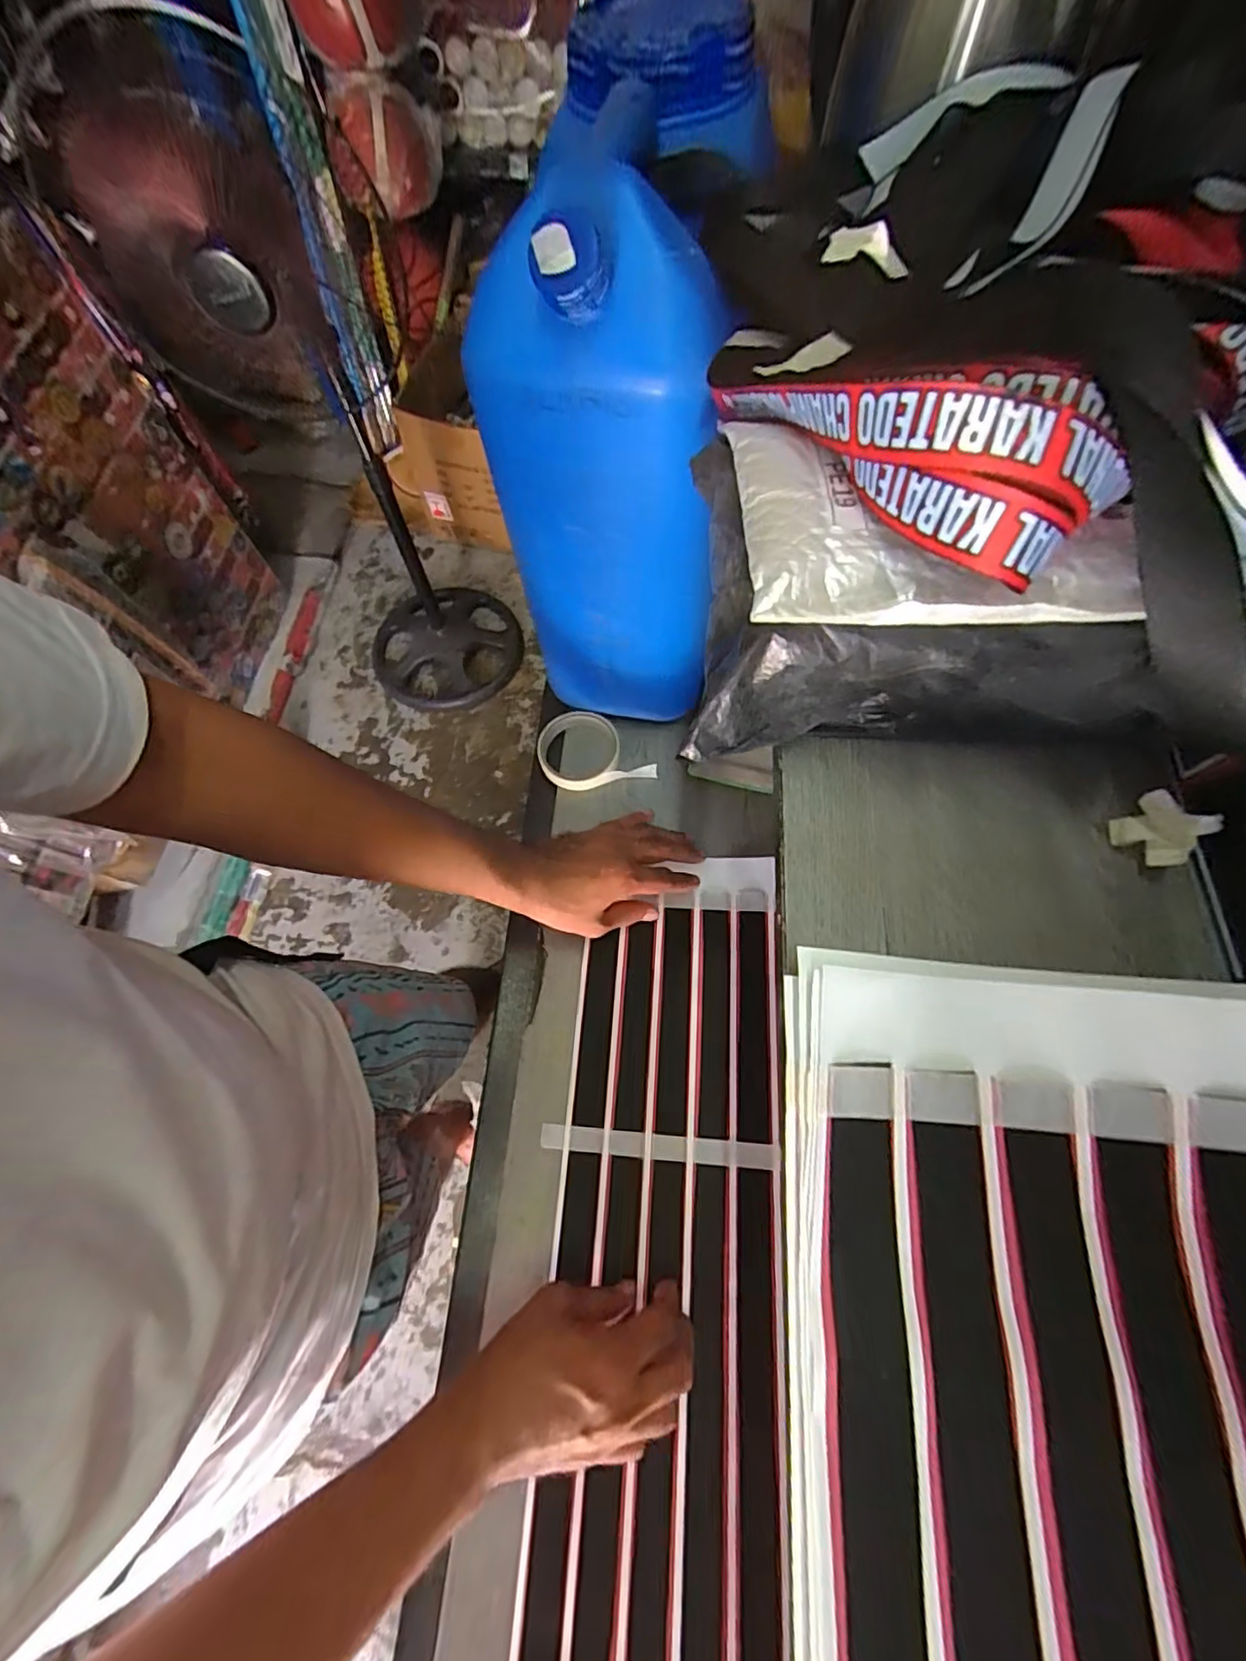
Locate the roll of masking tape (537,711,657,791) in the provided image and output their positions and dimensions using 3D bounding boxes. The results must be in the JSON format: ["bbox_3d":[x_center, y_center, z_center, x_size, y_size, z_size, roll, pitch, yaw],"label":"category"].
[{"bbox_3d":[-0.032,-0.091,0.661,0.119,0.017,0.091,-10,66,-3],"label":"roll of masking tape"}]

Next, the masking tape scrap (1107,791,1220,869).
[{"bbox_3d":[0.263,0.001,0.302,0.034,0.024,0.030,-35,70,-13],"label":"masking tape scrap"}]

